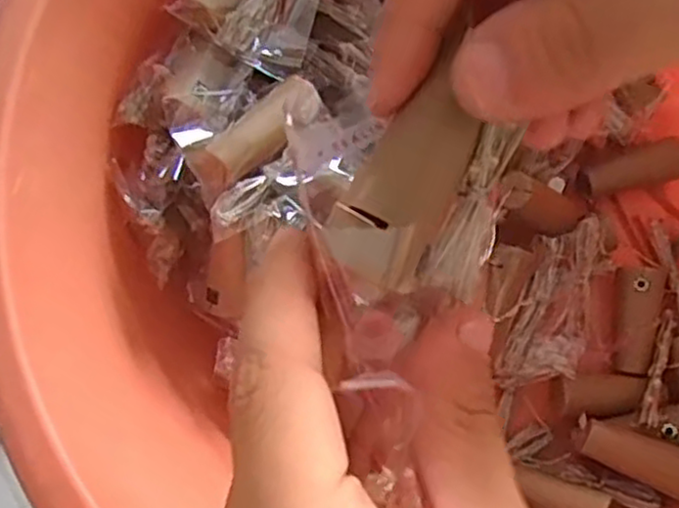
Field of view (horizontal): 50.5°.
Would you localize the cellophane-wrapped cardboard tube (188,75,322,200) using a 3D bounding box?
[{"bbox_3d":[-0.031,-0.046,0.281,0.057,0.020,0.018,-43,83,-9],"label":"cellophane-wrapped cardboard tube"}]

